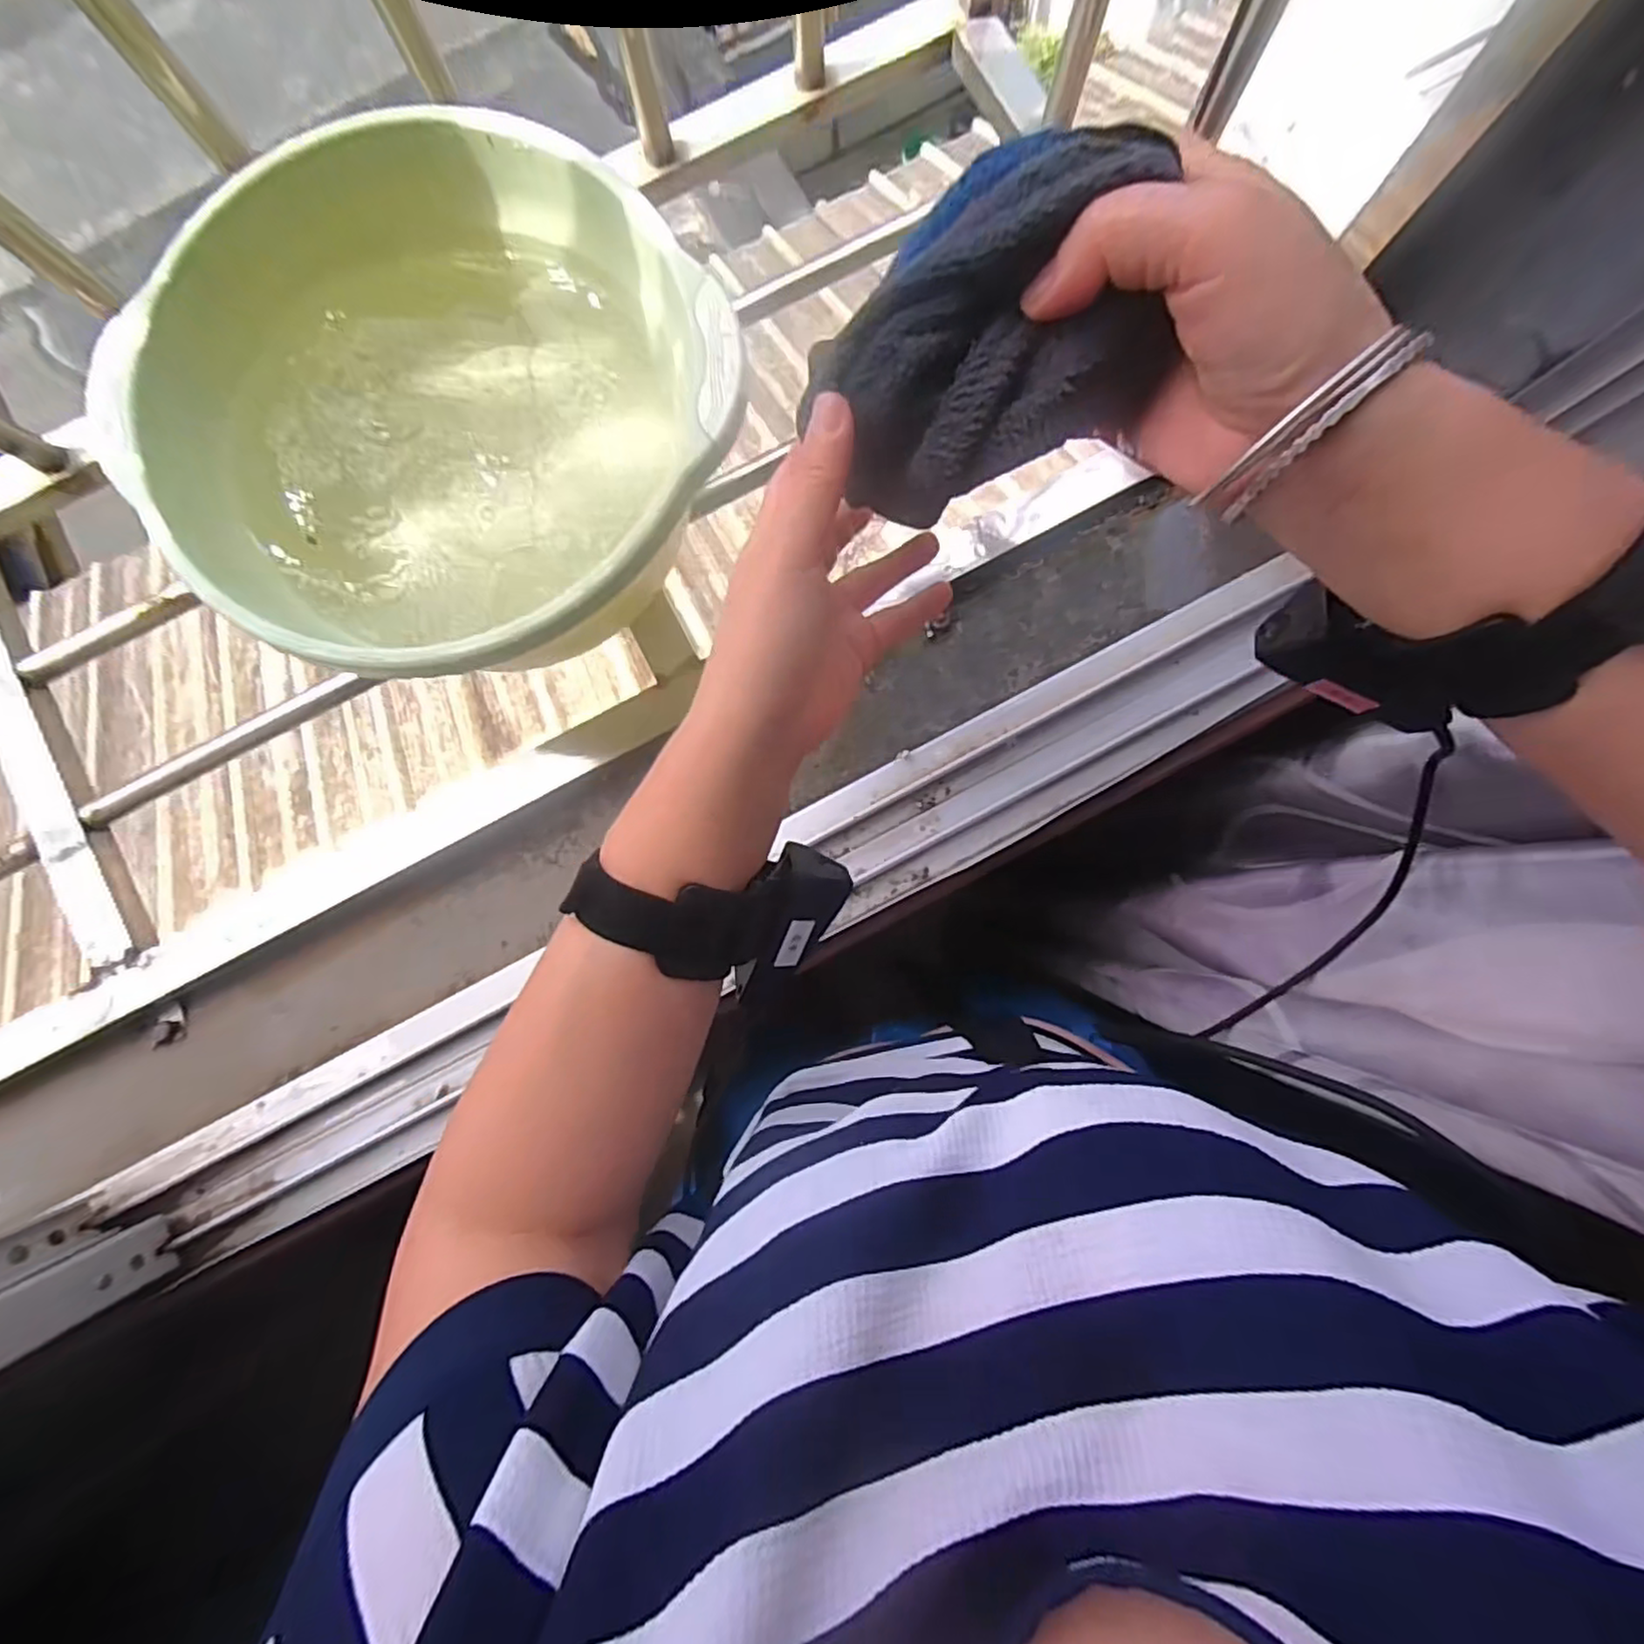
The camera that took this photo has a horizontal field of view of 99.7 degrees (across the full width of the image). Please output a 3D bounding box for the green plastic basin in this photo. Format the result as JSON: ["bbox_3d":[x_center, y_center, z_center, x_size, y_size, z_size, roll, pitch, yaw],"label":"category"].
[{"bbox_3d":[-0.209,-0.220,0.407,0.291,0.113,0.289,0,84,-1],"label":"green plastic basin"}]

